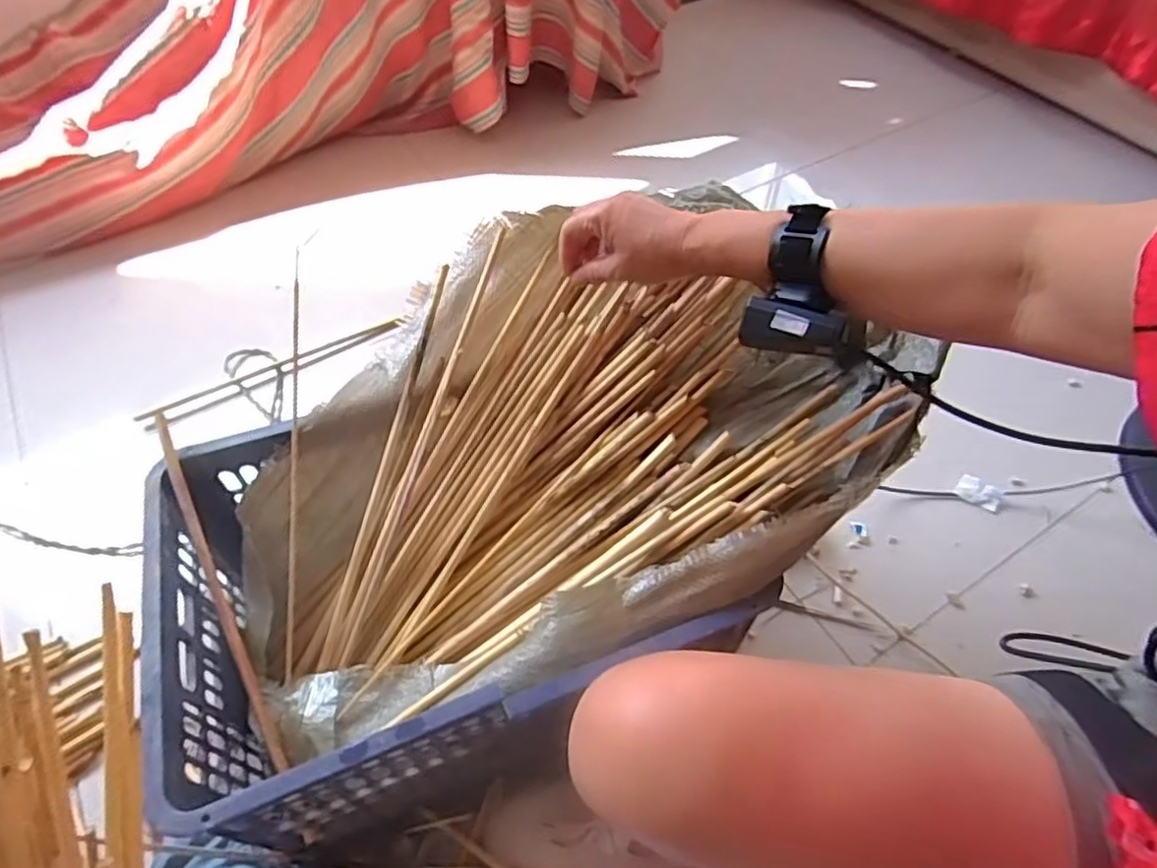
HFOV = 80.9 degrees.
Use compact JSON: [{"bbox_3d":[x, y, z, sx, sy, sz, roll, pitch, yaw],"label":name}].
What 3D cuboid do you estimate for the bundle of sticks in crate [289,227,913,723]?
[{"bbox_3d":[-0.032,0.012,0.681,0.559,0.150,0.343,-32,71,7],"label":"bundle of sticks in crate"}]

